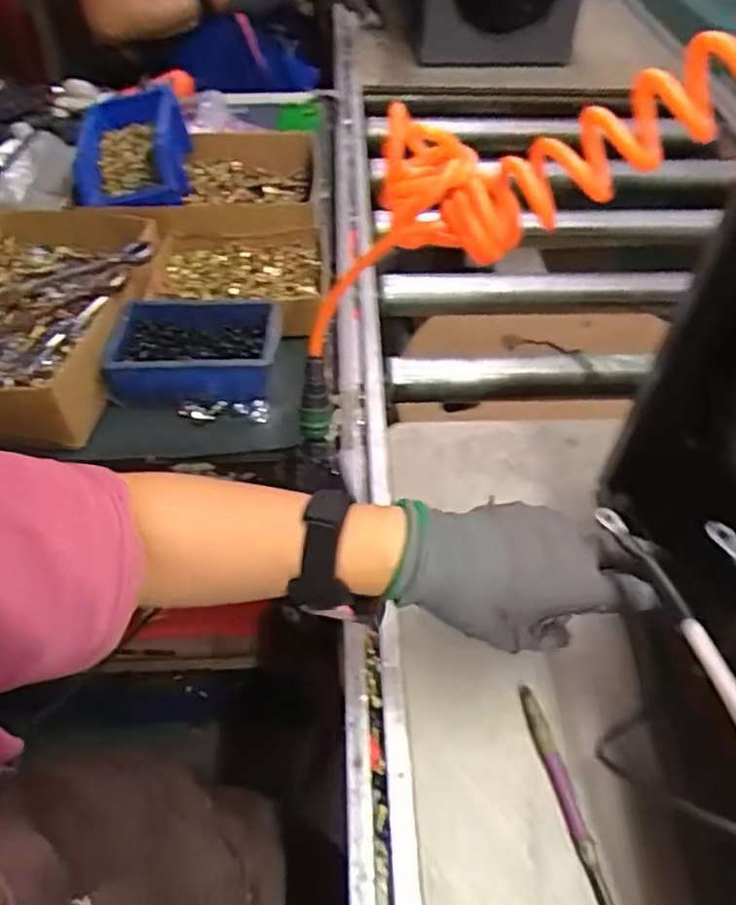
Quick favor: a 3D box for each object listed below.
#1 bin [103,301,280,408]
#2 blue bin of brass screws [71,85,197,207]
[{"bbox_3d":[-0.150,-0.090,0.571,0.136,0.045,0.095,1,48,1],"label":"bin"},{"bbox_3d":[-0.254,-0.331,0.696,0.111,0.061,0.181,-7,48,-6],"label":"blue bin of brass screws"}]

